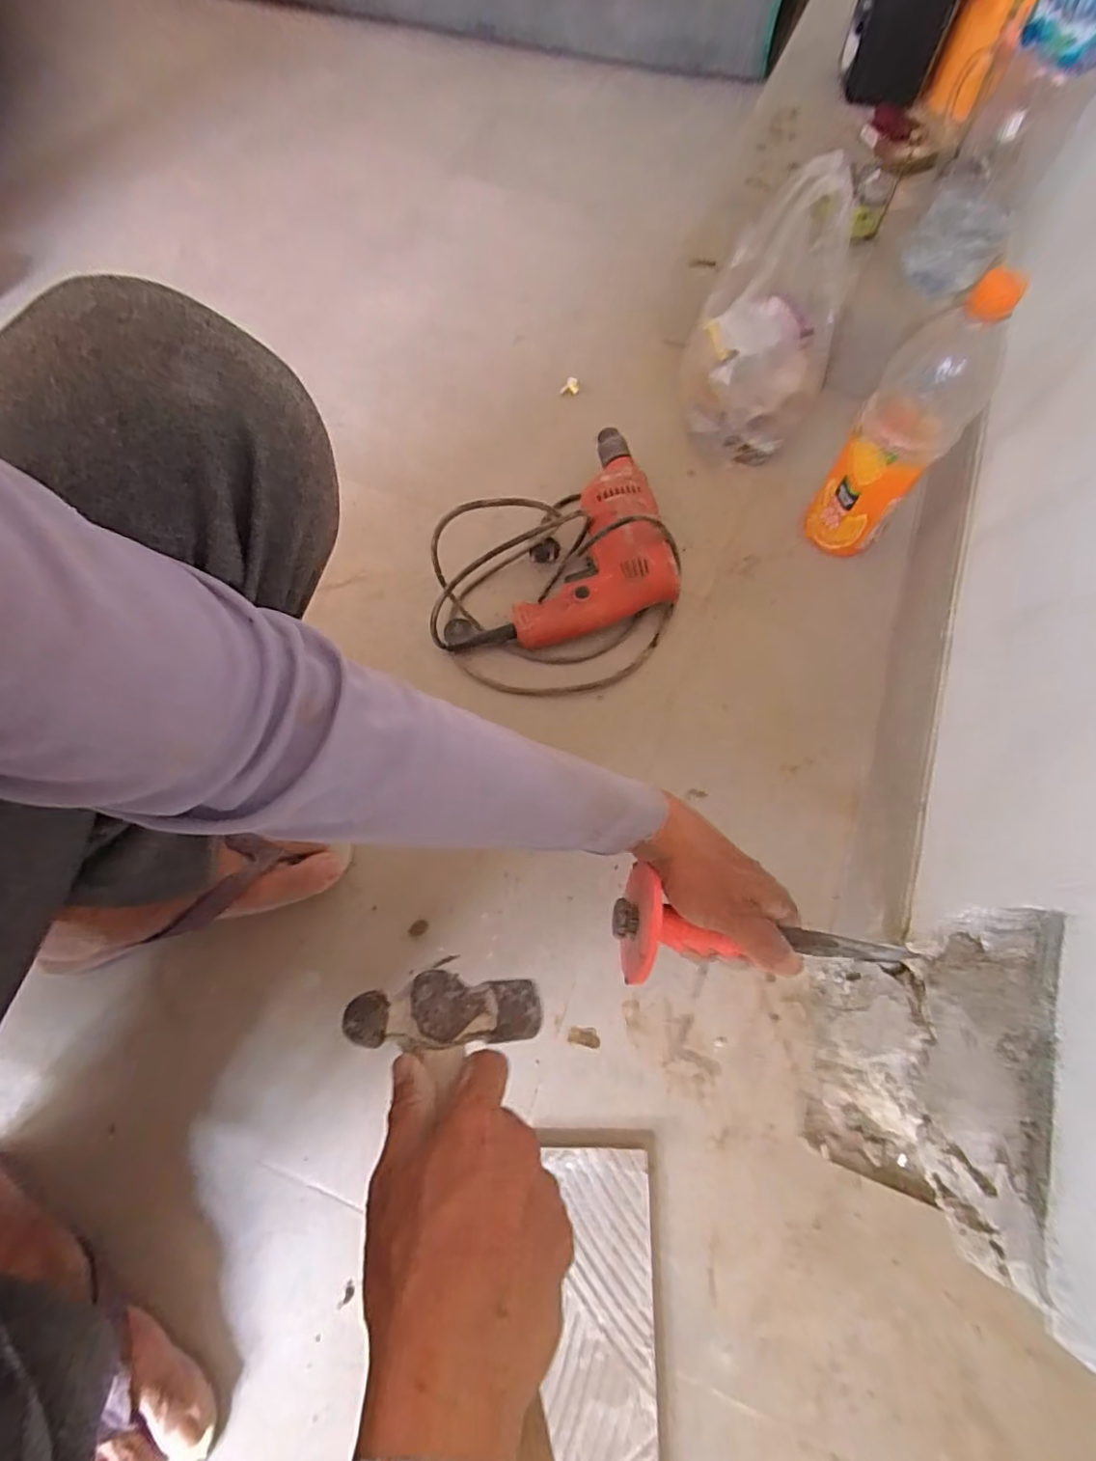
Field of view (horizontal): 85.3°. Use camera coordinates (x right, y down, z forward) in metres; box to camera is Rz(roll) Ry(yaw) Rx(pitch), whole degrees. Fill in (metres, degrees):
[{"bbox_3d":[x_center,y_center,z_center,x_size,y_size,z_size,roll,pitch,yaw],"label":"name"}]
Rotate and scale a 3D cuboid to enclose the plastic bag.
[{"bbox_3d":[0.238,-0.423,0.637,0.139,0.227,0.147,38,72,14],"label":"plastic bag"}]

